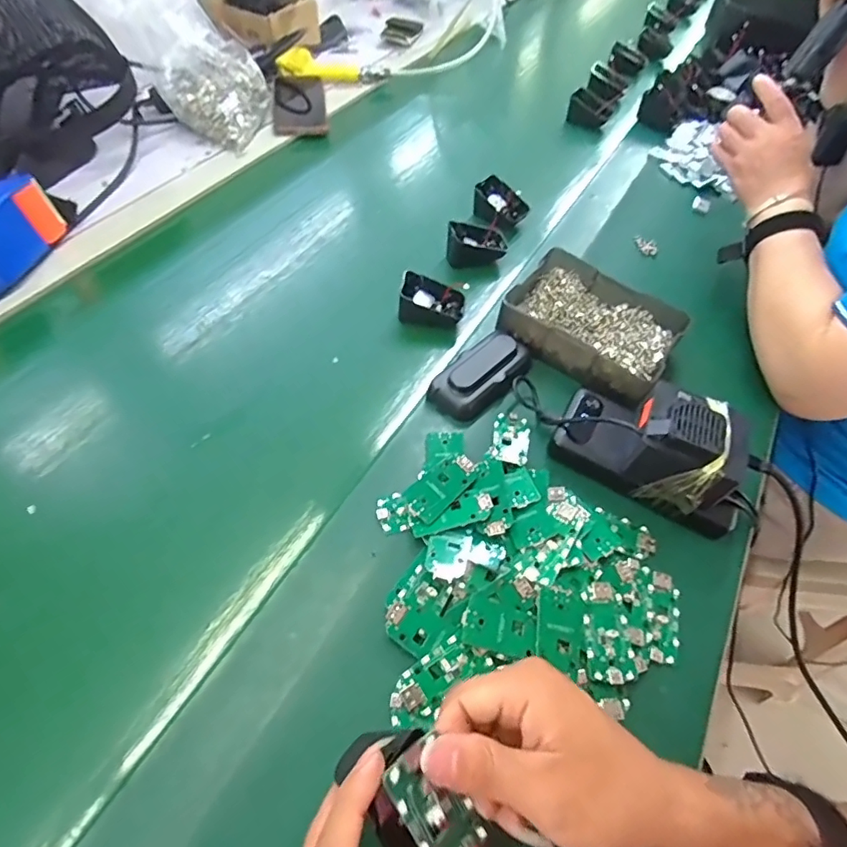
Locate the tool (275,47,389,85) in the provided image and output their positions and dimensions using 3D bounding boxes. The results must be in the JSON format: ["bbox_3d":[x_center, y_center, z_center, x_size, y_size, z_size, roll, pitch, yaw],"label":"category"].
[{"bbox_3d":[-0.146,-0.578,0.844,0.173,0.029,0.041,8,54,2],"label":"tool"}]

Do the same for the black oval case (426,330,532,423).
[{"bbox_3d":[0.056,-0.045,0.484,0.051,0.034,0.101,36,60,21],"label":"black oval case"}]

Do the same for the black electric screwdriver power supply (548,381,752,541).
[{"bbox_3d":[0.189,0.015,0.422,0.146,0.083,0.073,25,56,15],"label":"black electric screwdriver power supply"}]

